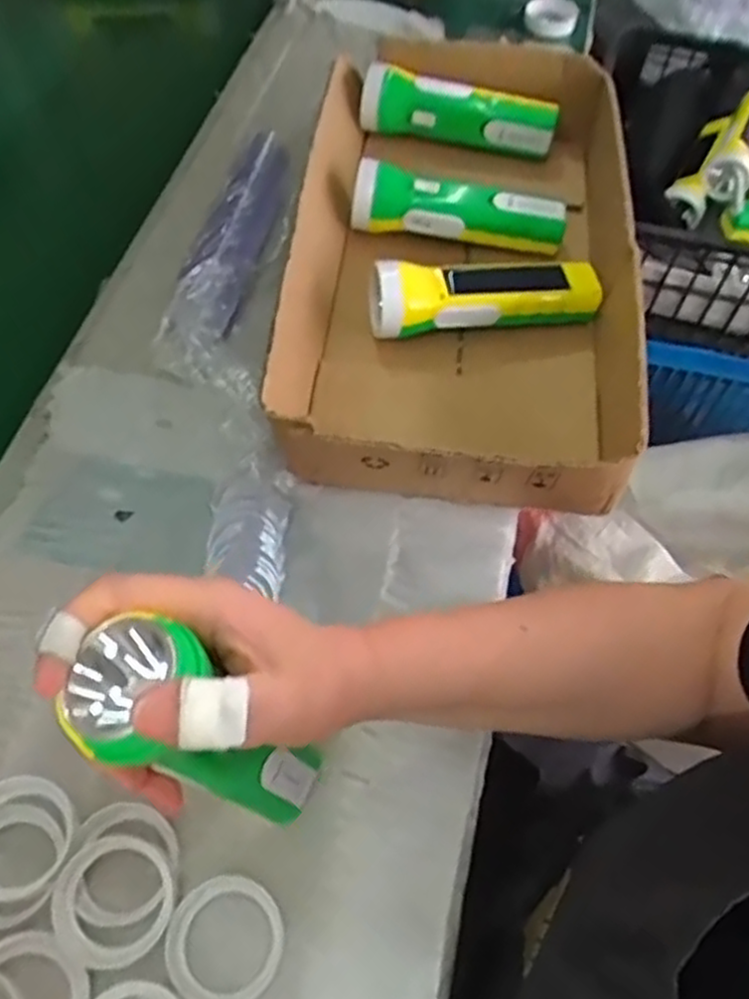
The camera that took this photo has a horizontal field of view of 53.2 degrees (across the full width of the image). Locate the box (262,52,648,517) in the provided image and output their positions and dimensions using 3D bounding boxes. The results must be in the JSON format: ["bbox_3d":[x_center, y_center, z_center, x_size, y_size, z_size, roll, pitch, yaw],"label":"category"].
[{"bbox_3d":[0.064,-0.191,0.559,0.226,0.074,0.432,6,59,1],"label":"box"}]

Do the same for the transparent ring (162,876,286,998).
[{"bbox_3d":[-0.069,0.204,0.346,0.053,0.012,0.052,1,59,-2],"label":"transparent ring"}]

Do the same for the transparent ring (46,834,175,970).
[{"bbox_3d":[-0.120,0.184,0.344,0.053,0.013,0.052,3,74,-10],"label":"transparent ring"}]

